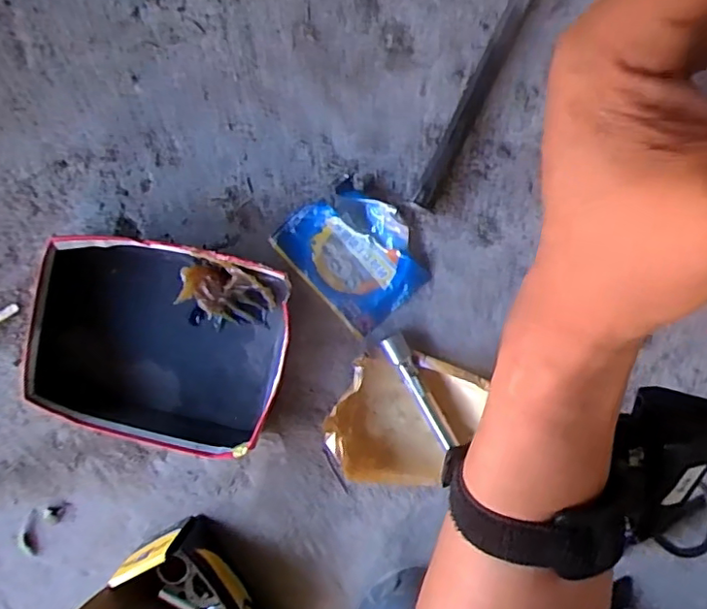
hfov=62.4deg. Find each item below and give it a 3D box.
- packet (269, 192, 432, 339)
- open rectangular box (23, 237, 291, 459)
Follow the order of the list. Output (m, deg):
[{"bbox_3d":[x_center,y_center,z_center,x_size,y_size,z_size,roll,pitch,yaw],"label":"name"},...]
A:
[{"bbox_3d":[0.001,-0.043,0.506,0.095,0.014,0.118,-42,92,9],"label":"packet"},{"bbox_3d":[-0.167,0.037,0.514,0.215,0.050,0.185,14,99,3],"label":"open rectangular box"}]

